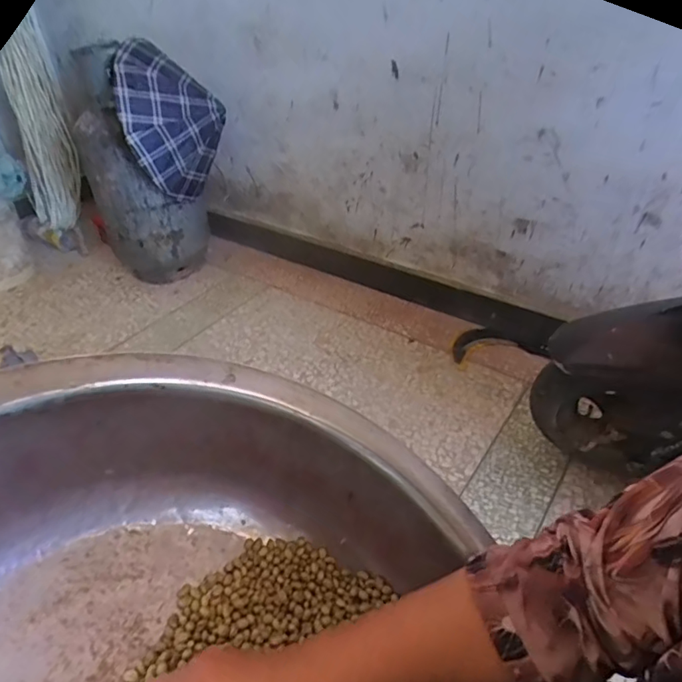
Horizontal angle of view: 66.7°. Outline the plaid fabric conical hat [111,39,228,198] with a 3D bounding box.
[{"bbox_3d":[-0.436,-0.567,1.367,0.245,0.358,0.155,-12,38,-12],"label":"plaid fabric conical hat"}]

